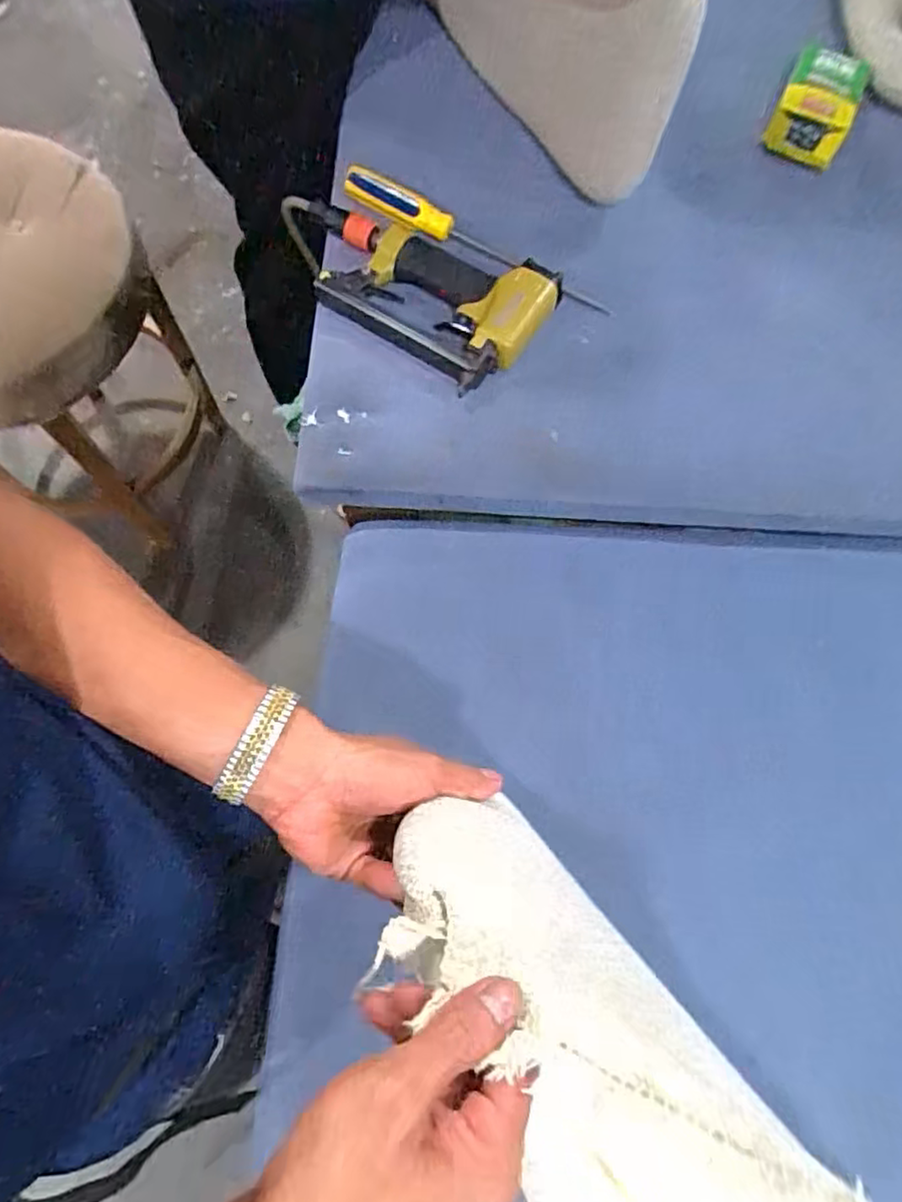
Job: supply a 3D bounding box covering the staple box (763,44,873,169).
[{"bbox_3d":[0.372,-0.505,0.666,0.077,0.037,0.128,24,75,6],"label":"staple box"}]

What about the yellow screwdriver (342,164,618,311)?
[{"bbox_3d":[0.025,-0.348,0.632,0.287,0.020,0.031,30,74,8],"label":"yellow screwdriver"}]

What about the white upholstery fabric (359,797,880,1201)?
[{"bbox_3d":[0.101,0.274,0.296,0.130,0.127,0.396,-32,83,-9],"label":"white upholstery fabric"}]

